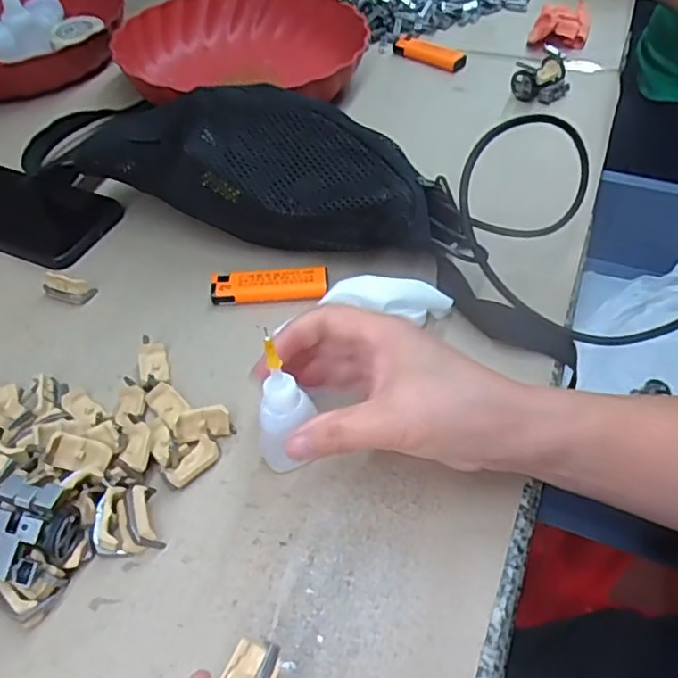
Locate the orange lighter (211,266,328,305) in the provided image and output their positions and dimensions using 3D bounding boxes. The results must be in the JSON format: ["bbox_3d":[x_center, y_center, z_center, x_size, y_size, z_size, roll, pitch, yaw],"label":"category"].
[{"bbox_3d":[-0.048,-0.038,0.438,0.080,0.013,0.025,-4,48,2],"label":"orange lighter"}]

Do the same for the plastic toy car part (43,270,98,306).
[{"bbox_3d":[-0.196,-0.038,0.449,0.035,0.017,0.016,11,50,15],"label":"plastic toy car part"}]

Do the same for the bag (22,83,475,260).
[{"bbox_3d":[-0.065,-0.121,0.464,0.314,0.092,0.087,14,51,17],"label":"bag"}]

